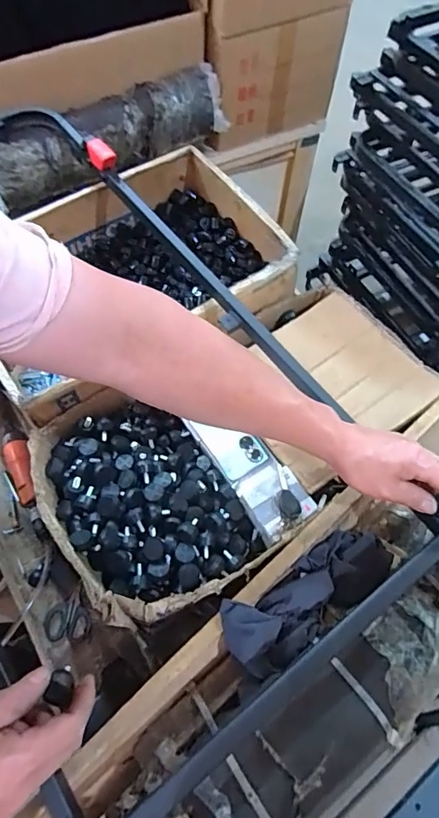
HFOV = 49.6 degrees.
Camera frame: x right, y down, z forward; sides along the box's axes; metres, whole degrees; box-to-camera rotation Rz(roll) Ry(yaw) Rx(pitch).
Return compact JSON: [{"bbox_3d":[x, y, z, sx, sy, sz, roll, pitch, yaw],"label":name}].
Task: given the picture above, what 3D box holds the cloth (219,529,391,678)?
[{"bbox_3d":[0.110,0.215,0.555,0.223,0.056,0.091,-28,66,-14],"label":"cloth"}]

